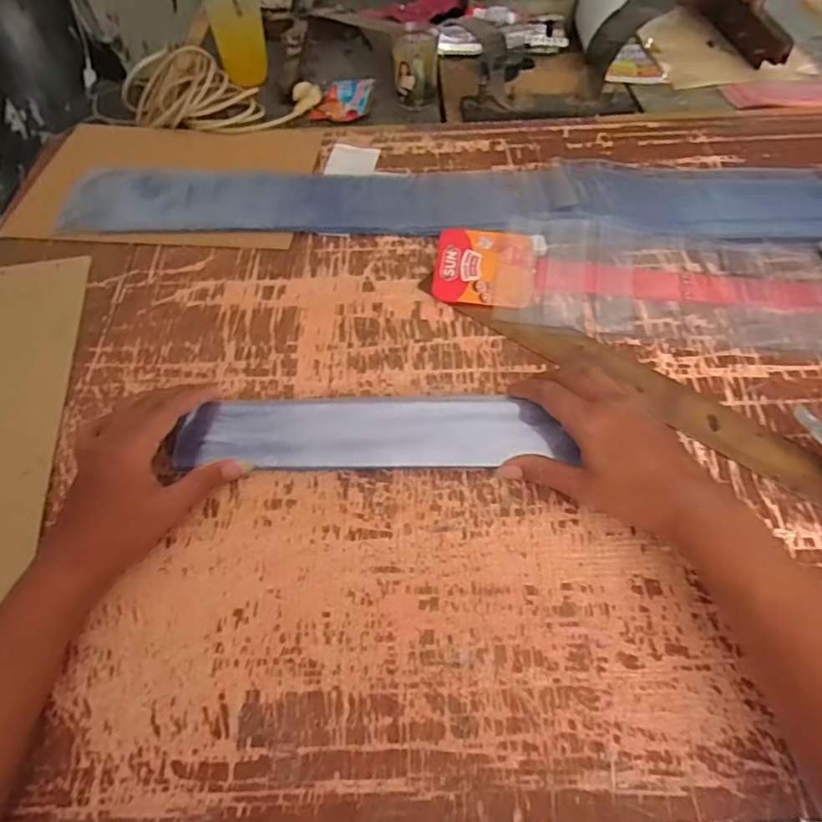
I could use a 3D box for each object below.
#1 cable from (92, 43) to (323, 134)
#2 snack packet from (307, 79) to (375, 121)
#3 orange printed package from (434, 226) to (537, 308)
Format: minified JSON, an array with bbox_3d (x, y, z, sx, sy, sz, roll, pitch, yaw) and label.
[{"bbox_3d":[-0.271,-0.440,0.769,0.239,0.055,0.151,18,57,14],"label":"cable"},{"bbox_3d":[-0.096,-0.457,0.818,0.069,0.013,0.115,12,55,11],"label":"snack packet"},{"bbox_3d":[0.078,-0.151,0.585,0.102,0.018,0.101,8,55,7],"label":"orange printed package"}]

